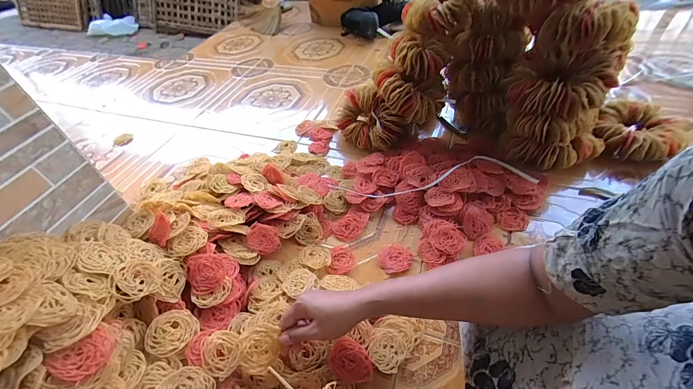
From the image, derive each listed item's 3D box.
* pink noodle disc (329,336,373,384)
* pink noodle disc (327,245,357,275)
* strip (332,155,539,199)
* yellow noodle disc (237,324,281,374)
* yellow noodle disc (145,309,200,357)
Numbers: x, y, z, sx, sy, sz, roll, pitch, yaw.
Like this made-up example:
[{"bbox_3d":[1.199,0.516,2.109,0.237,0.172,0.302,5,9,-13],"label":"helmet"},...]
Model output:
[{"bbox_3d":[0.008,0.242,0.458,0.063,0.021,0.051,21,53,24],"label":"pink noodle disc"},{"bbox_3d":[-0.007,0.124,0.606,0.051,0.007,0.064,1,47,8],"label":"pink noodle disc"},{"bbox_3d":[0.179,-0.049,0.693,0.434,0.030,0.099,-5,47,2],"label":"strip"},{"bbox_3d":[-0.115,0.204,0.419,0.054,0.005,0.056,7,69,-20],"label":"yellow noodle disc"},{"bbox_3d":[-0.249,0.197,0.453,0.060,0.019,0.064,-3,47,4],"label":"yellow noodle disc"}]

